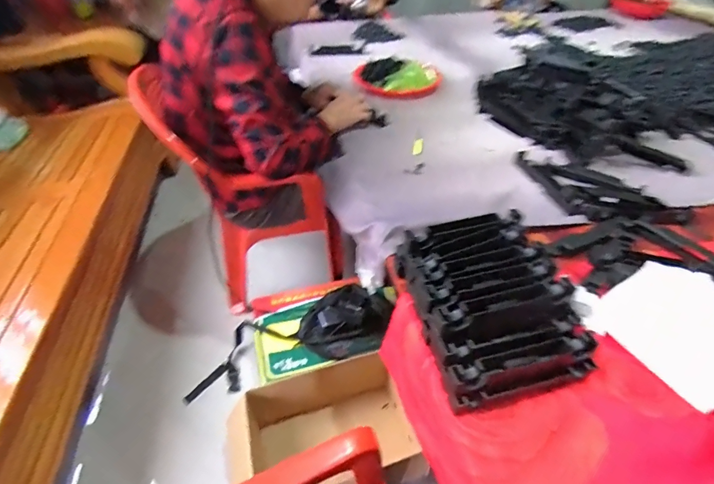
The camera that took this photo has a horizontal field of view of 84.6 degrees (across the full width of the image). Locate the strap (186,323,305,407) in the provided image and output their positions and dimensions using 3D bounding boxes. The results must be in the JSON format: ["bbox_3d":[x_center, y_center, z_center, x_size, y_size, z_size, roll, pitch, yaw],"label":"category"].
[{"bbox_3d":[-0.333,0.317,1.093,0.352,0.076,0.142,-40,49,8],"label":"strap"}]

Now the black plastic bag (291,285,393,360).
[{"bbox_3d":[-0.040,0.201,1.035,0.198,0.109,0.199,19,48,18],"label":"black plastic bag"}]

